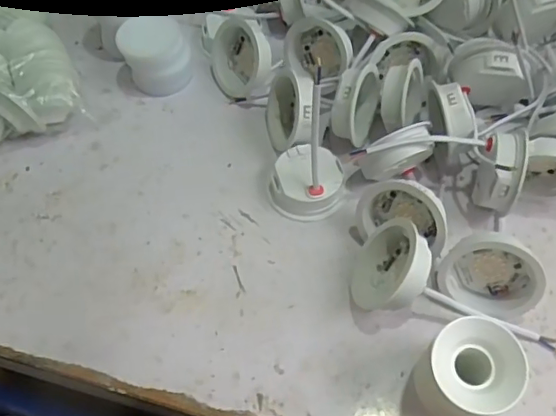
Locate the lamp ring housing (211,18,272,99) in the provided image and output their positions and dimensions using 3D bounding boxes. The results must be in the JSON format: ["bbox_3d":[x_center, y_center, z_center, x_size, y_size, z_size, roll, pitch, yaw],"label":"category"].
[{"bbox_3d":[-0.034,-0.147,0.549,0.024,0.071,0.074,-17,65,-37],"label":"lamp ring housing"}]

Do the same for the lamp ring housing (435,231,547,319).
[{"bbox_3d":[0.159,0.045,0.420,0.071,0.060,0.029,17,29,19],"label":"lamp ring housing"}]

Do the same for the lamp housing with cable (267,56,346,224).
[{"bbox_3d":[0.024,-0.047,0.451,0.064,0.115,0.060,-2,57,1],"label":"lamp housing with cable"}]

